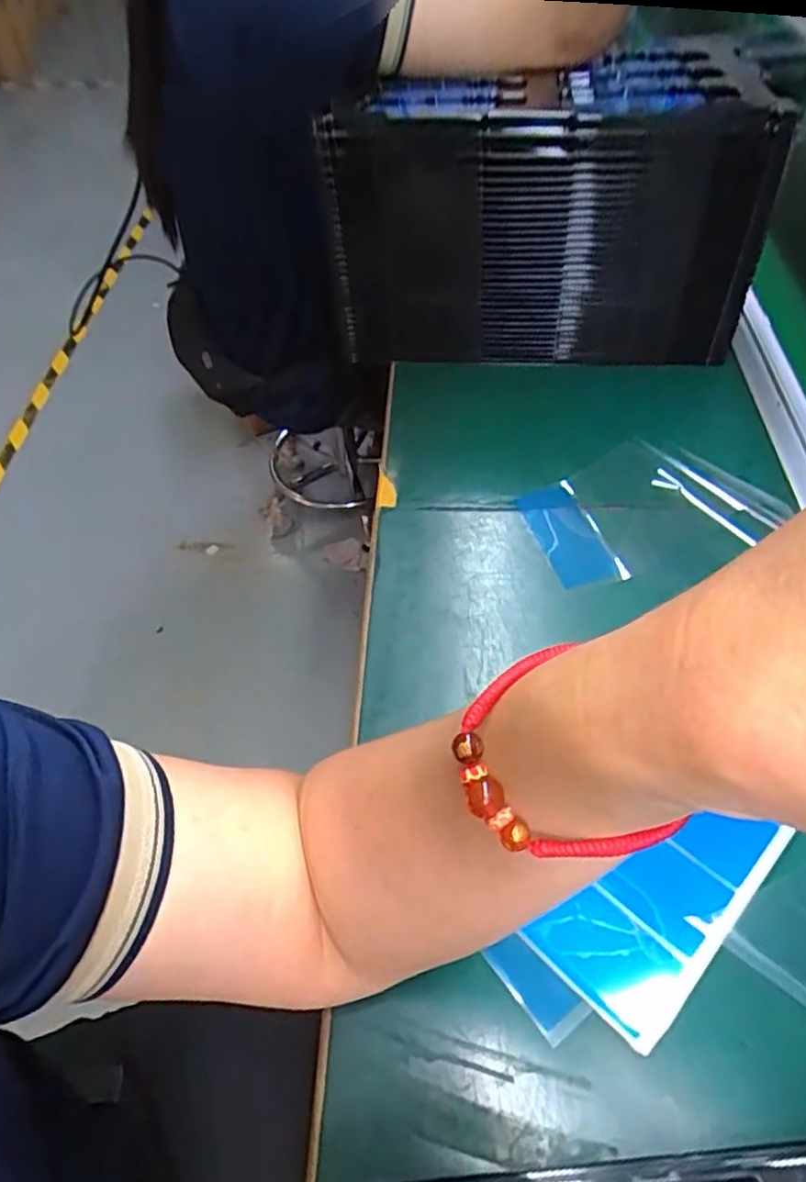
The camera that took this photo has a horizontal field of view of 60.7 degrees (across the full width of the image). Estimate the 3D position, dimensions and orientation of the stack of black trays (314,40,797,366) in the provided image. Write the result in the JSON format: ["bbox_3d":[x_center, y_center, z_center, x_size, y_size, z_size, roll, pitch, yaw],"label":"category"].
[{"bbox_3d":[0.108,-0.317,0.577,0.326,0.203,0.168,2,53,4],"label":"stack of black trays"}]

